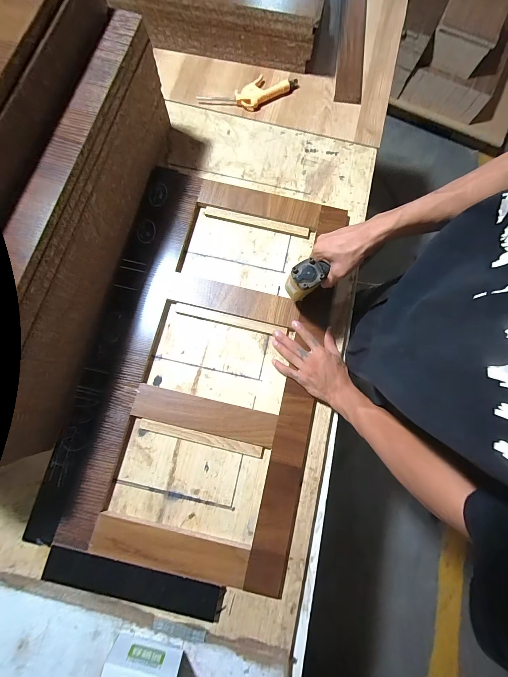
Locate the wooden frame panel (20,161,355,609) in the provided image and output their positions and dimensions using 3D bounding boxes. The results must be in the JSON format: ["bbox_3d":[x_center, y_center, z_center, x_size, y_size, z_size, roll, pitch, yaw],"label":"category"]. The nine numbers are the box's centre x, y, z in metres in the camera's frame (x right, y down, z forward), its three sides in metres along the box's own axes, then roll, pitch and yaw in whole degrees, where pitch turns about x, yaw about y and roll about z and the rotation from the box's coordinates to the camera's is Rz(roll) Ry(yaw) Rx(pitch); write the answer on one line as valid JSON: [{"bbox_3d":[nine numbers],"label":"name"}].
[{"bbox_3d":[-0.090,0.026,0.534,0.446,0.021,0.749,12,79,1],"label":"wooden frame panel"}]

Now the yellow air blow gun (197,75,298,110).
[{"bbox_3d":[-0.006,-0.592,0.648,0.237,0.022,0.074,-23,80,-6],"label":"yellow air blow gun"}]

